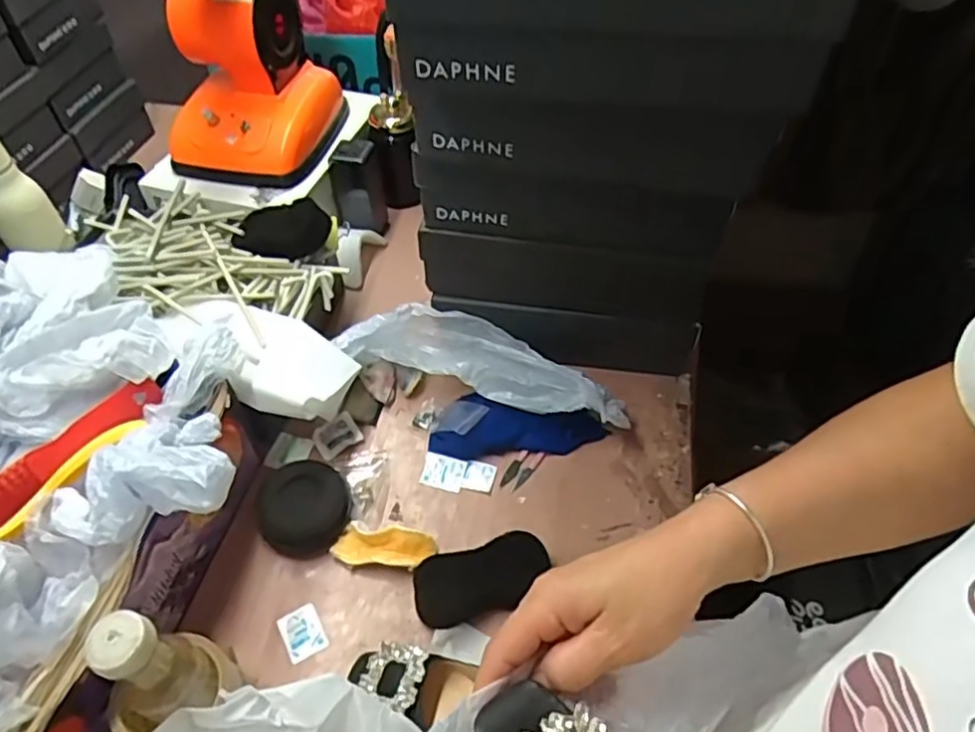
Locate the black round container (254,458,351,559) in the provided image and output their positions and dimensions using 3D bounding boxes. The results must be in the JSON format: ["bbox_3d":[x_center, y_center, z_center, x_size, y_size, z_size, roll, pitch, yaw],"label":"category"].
[{"bbox_3d":[-0.182,0.140,0.681,0.081,0.051,0.088,0,51,0],"label":"black round container"}]

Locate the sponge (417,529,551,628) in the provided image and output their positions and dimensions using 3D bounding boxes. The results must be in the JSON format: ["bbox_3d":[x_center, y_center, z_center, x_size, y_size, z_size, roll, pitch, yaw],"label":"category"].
[{"bbox_3d":[-0.005,0.202,0.644,0.128,0.028,0.057,-12,52,-10],"label":"sponge"}]

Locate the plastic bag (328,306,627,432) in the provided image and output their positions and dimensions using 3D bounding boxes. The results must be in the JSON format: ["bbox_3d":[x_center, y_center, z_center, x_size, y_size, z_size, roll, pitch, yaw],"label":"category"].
[{"bbox_3d":[-0.003,-0.006,0.742,0.324,0.071,0.060,14,52,11],"label":"plastic bag"}]

